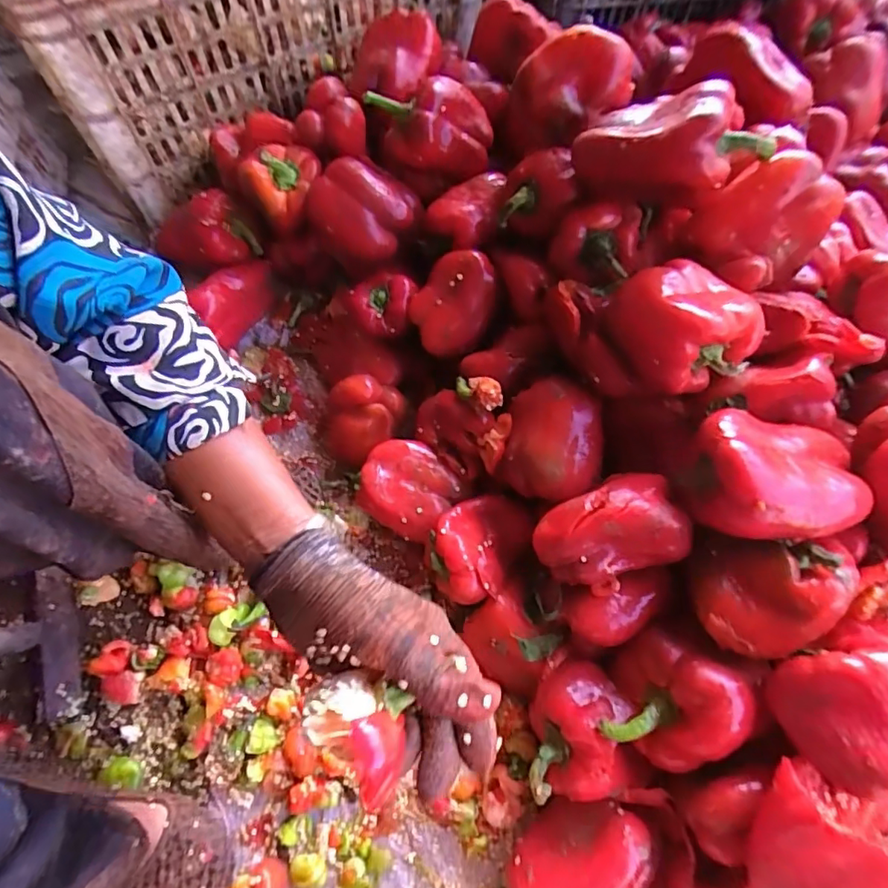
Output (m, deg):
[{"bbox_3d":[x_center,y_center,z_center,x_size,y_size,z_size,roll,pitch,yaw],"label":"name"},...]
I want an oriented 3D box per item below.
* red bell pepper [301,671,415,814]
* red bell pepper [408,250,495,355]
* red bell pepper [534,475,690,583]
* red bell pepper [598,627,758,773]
[{"bbox_3d":[-0.043,0.140,0.269,0.057,0.028,0.044,28,71,12],"label":"red bell pepper"},{"bbox_3d":[0.008,-0.139,0.542,0.082,0.060,0.079,0,67,1],"label":"red bell pepper"},{"bbox_3d":[0.125,0.063,0.419,0.107,0.064,0.075,-12,68,-4],"label":"red bell pepper"},{"bbox_3d":[0.171,0.188,0.397,0.083,0.069,0.089,0,67,1],"label":"red bell pepper"}]

